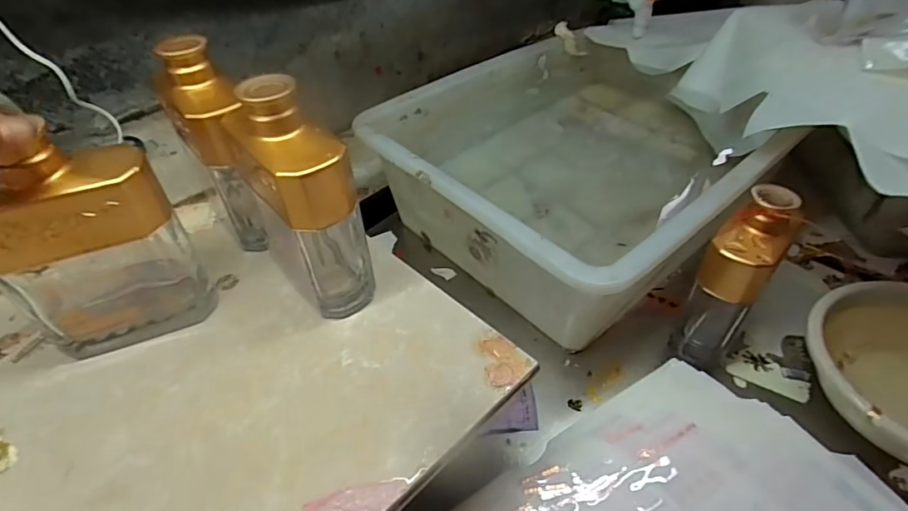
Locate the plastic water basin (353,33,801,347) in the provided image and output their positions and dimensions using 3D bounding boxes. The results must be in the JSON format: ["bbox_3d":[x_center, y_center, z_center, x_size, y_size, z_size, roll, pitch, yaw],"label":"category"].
[{"bbox_3d":[0.153,-0.114,0.617,0.422,0.148,0.372,-33,51,-27],"label":"plastic water basin"}]

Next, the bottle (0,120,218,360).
[{"bbox_3d":[-0.247,-0.002,0.351,0.110,0.150,0.048,-19,46,-15],"label":"bottle"}]

